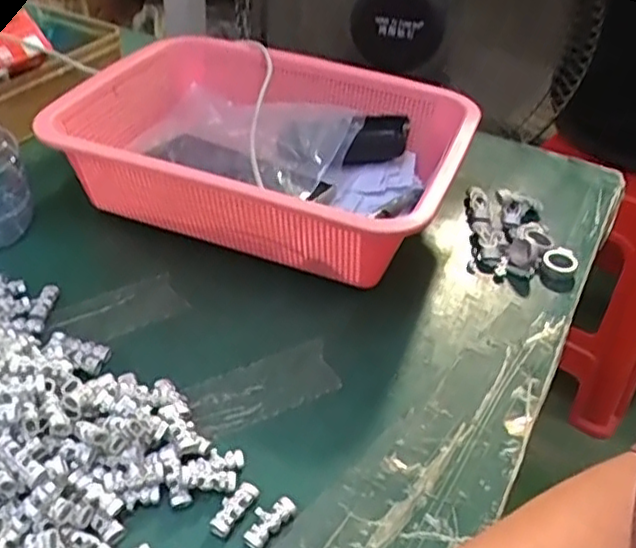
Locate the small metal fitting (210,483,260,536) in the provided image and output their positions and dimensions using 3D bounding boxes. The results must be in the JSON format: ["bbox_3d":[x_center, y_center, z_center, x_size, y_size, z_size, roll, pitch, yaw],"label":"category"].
[{"bbox_3d":[-0.043,0.120,0.348,0.012,0.008,0.031,26,43,23],"label":"small metal fitting"}]

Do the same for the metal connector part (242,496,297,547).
[{"bbox_3d":[-0.026,0.125,0.344,0.015,0.009,0.030,29,45,26],"label":"metal connector part"}]

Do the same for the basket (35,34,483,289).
[{"bbox_3d":[-0.039,-0.093,0.542,0.290,0.094,0.213,17,41,14],"label":"basket"}]

